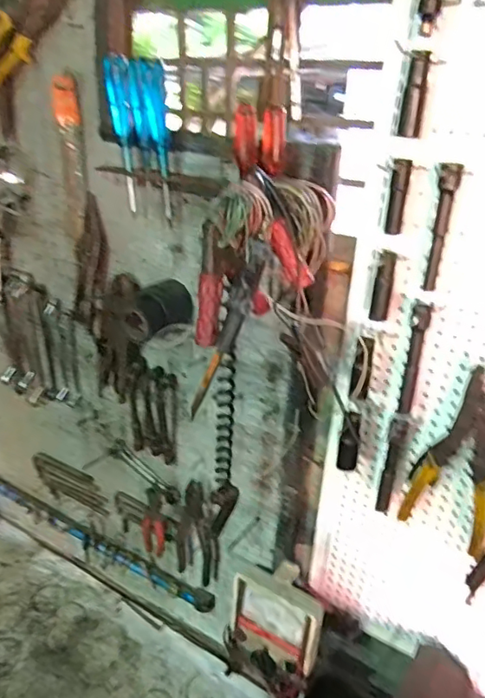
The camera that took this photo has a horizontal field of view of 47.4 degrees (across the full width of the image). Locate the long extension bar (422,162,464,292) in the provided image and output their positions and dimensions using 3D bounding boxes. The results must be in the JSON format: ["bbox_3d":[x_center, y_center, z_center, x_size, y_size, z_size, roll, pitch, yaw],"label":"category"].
[{"bbox_3d":[0.199,-0.120,0.553,0.017,0.124,0.015,13,28,20],"label":"long extension bar"}]

